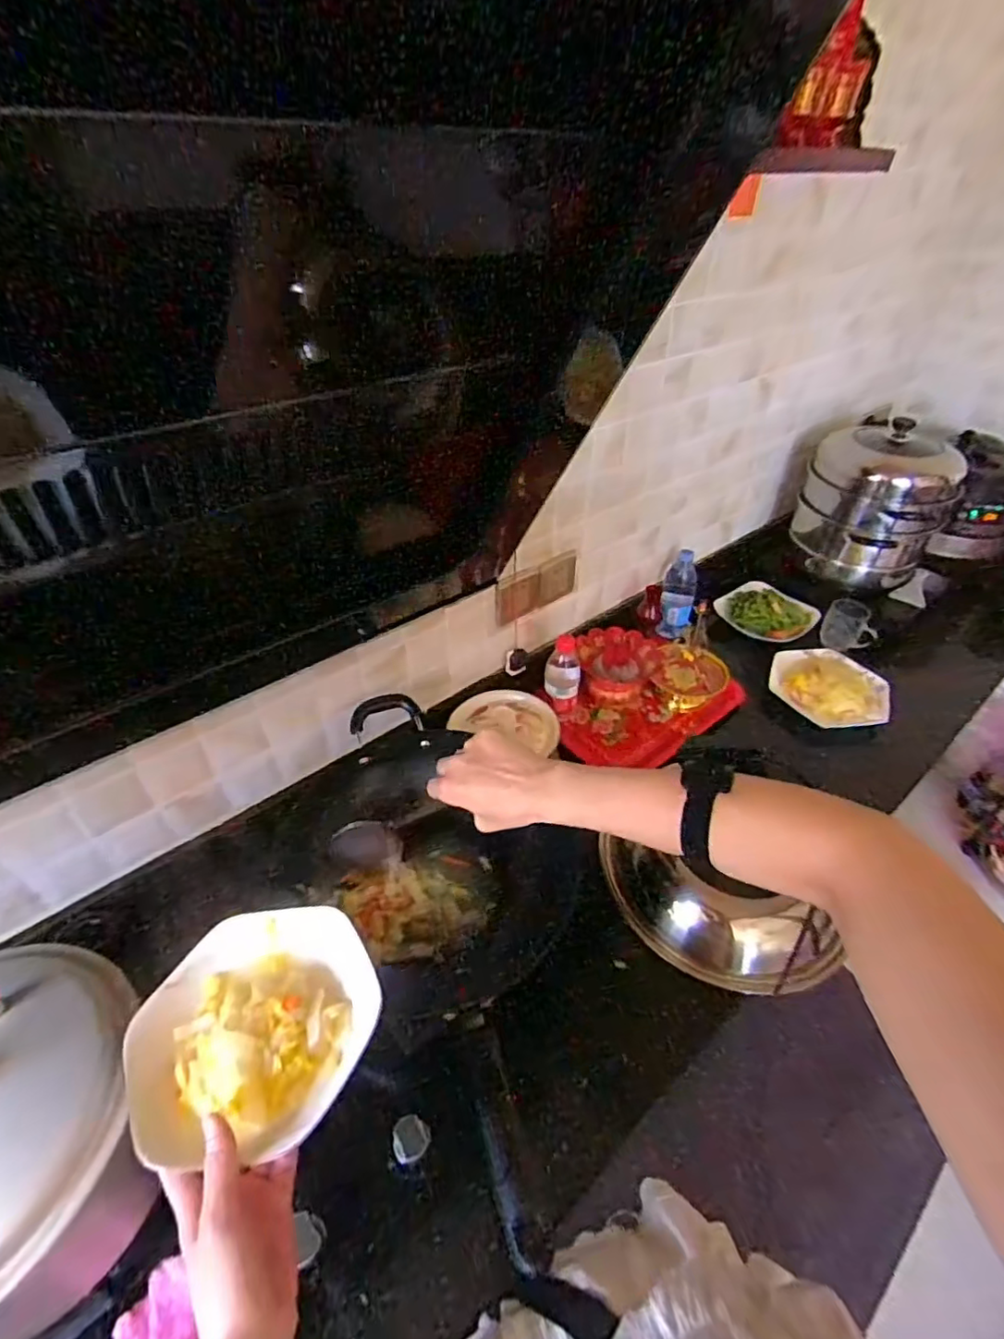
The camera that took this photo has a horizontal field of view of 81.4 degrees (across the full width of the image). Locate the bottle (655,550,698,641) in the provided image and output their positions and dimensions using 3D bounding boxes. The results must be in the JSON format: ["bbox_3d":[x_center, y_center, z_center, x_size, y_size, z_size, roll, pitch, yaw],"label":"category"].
[{"bbox_3d":[0.376,-0.159,1.243,0.068,0.183,0.080,12,41,13],"label":"bottle"}]

